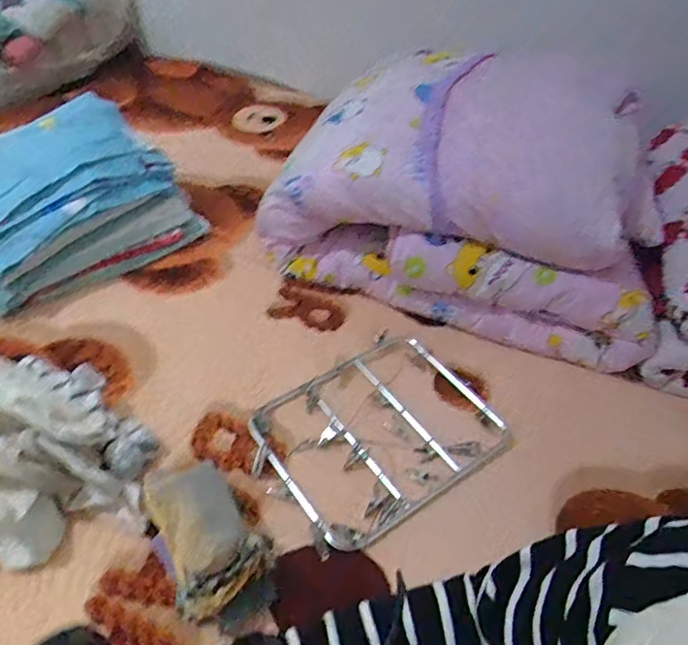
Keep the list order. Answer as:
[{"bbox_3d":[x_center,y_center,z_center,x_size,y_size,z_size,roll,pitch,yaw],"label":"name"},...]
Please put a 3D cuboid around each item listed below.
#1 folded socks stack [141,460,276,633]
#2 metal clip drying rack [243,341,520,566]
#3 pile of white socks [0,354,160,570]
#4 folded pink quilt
[{"bbox_3d":[-0.160,0.247,0.640,0.116,0.102,0.186,-28,53,-34],"label":"folded socks stack"},{"bbox_3d":[0.049,0.158,0.814,0.349,0.046,0.256,-23,50,-30],"label":"metal clip drying rack"},{"bbox_3d":[-0.369,0.160,0.673,0.275,0.134,0.236,27,45,21],"label":"pile of white socks"},{"bbox_3d":[0.277,-0.297,1.170,0.736,0.299,0.627,15,42,9],"label":"folded pink quilt"}]

